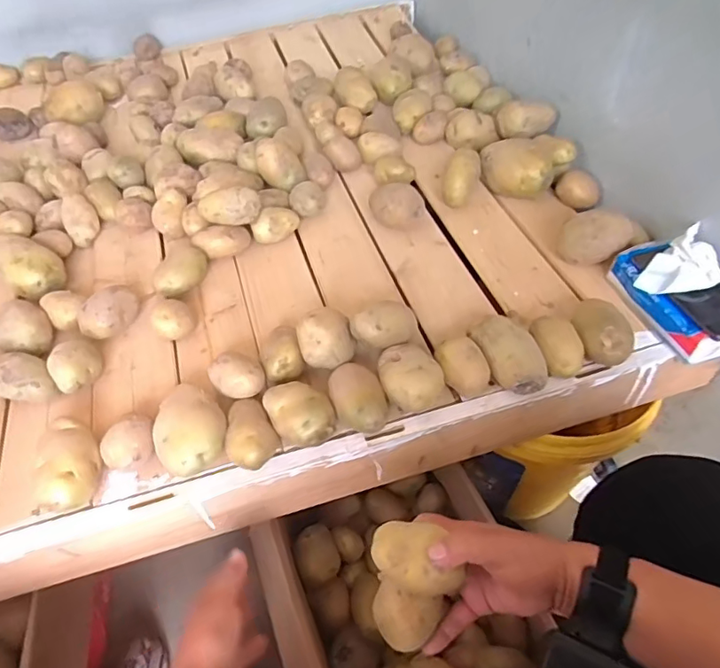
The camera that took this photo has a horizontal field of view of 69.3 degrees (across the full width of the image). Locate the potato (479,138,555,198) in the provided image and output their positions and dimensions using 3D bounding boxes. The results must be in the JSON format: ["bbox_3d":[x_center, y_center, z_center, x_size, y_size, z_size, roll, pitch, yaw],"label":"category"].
[{"bbox_3d":[0.229,-0.245,0.772,0.109,0.064,0.055,24,57,19],"label":"potato"}]

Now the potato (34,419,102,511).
[{"bbox_3d":[-0.285,0.130,0.521,0.050,0.063,0.090,-22,55,-14],"label":"potato"}]

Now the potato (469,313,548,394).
[{"bbox_3d":[0.165,0.026,0.582,0.054,0.053,0.096,-19,54,-12],"label":"potato"}]

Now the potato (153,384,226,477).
[{"bbox_3d":[-0.177,0.102,0.544,0.071,0.050,0.094,-29,56,-18],"label":"potato"}]

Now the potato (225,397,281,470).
[{"bbox_3d":[-0.114,0.104,0.539,0.050,0.051,0.072,-26,56,-17],"label":"potato"}]

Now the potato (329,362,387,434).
[{"bbox_3d":[0.000,0.074,0.550,0.052,0.055,0.073,-17,54,-11],"label":"potato"}]

